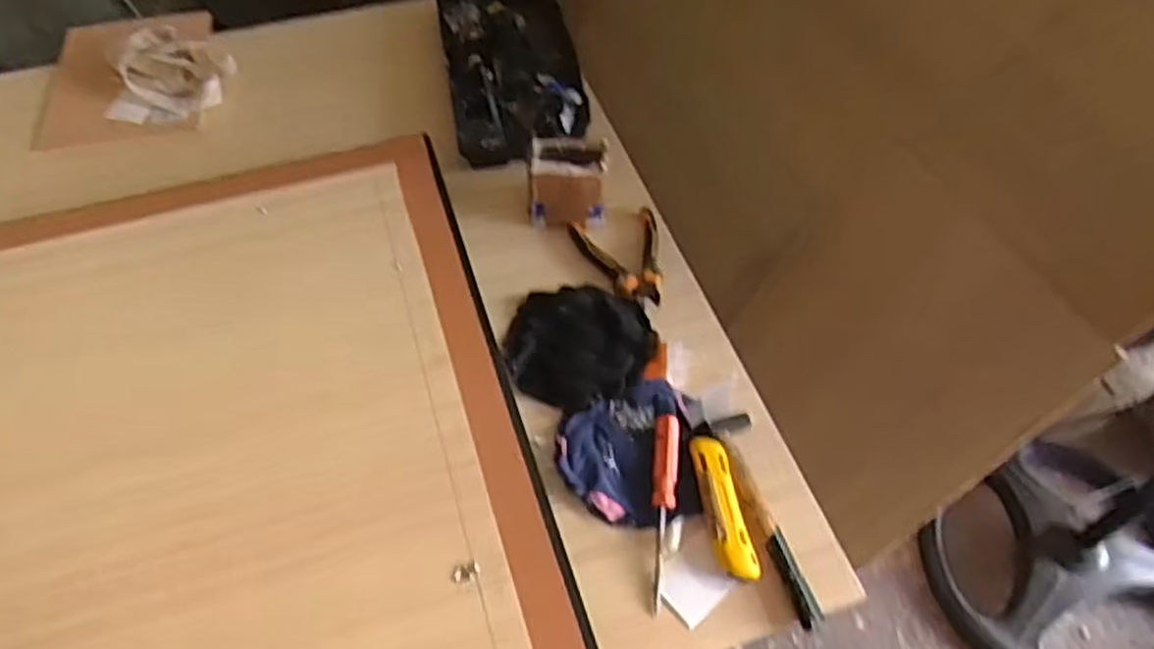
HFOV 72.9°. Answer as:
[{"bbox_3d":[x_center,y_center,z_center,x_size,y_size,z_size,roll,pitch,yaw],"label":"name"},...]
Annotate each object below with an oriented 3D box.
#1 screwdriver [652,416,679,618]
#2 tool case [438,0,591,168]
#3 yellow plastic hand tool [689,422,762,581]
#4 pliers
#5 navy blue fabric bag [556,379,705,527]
[{"bbox_3d":[0.078,0.165,0.702,0.021,0.027,0.173,3,56,4],"label":"screwdriver"},{"bbox_3d":[-0.087,-0.355,1.070,0.175,0.037,0.336,-10,56,-5],"label":"tool case"},{"bbox_3d":[0.130,0.159,0.709,0.035,0.026,0.144,-9,56,-4],"label":"yellow plastic hand tool"},{"bbox_3d":[0.061,-0.072,0.876,0.098,0.012,0.140,-16,56,-9],"label":"pliers"},{"bbox_3d":[0.050,0.116,0.738,0.131,0.017,0.142,4,56,4],"label":"navy blue fabric bag"}]

